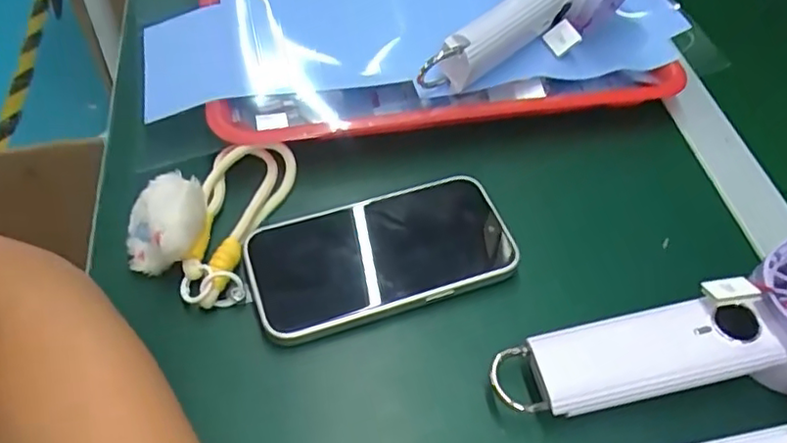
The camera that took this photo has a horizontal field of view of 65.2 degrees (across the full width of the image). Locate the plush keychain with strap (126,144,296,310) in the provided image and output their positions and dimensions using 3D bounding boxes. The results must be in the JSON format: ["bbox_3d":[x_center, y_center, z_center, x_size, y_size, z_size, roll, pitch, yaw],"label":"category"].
[{"bbox_3d":[-0.104,-0.013,0.342,0.067,0.033,0.104,13,53,4],"label":"plush keychain with strap"}]

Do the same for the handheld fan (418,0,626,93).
[{"bbox_3d":[0.100,-0.141,0.418,0.060,0.066,0.184,34,57,19],"label":"handheld fan"}]

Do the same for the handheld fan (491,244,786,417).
[{"bbox_3d":[0.149,0.062,0.308,0.192,0.045,0.058,-14,54,1],"label":"handheld fan"}]

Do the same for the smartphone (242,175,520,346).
[{"bbox_3d":[-0.006,0.017,0.349,0.146,0.013,0.071,-14,55,-16],"label":"smartphone"}]

